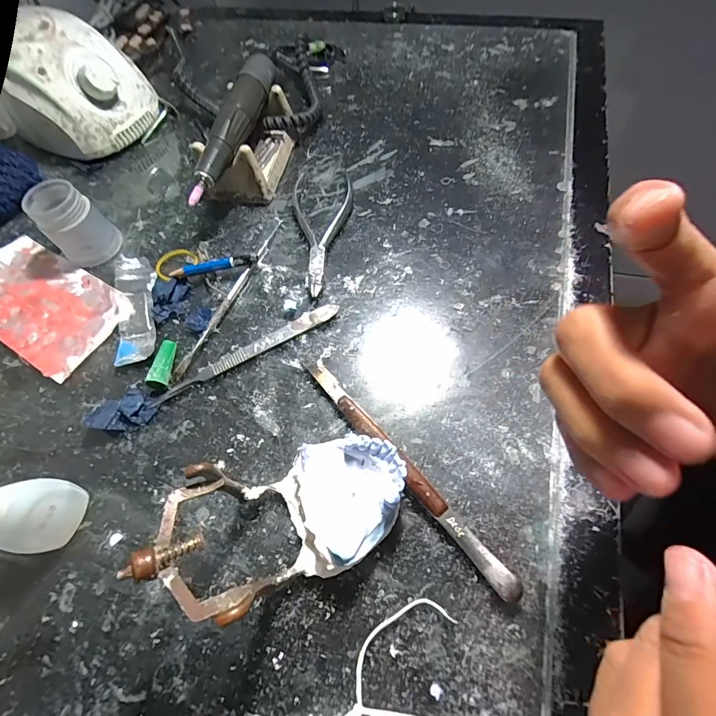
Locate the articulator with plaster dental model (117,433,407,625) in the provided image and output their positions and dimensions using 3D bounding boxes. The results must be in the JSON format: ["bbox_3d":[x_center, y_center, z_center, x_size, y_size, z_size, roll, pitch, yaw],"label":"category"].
[{"bbox_3d":[-0.032,0.074,0.182,0.118,0.061,0.066,-25,64,-9],"label":"articulator with plaster dental model"}]

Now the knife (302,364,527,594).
[{"bbox_3d":[0.022,0.058,0.214,0.012,0.011,0.163,-38,67,-14],"label":"knife"}]

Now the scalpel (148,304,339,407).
[{"bbox_3d":[-0.074,-0.004,0.256,0.134,0.005,0.013,-28,65,-10],"label":"scalpel"}]

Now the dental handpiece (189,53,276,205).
[{"bbox_3d":[-0.099,-0.184,0.300,0.023,0.023,0.157,10,64,9],"label":"dental handpiece"}]

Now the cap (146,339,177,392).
[{"bbox_3d":[-0.128,0.005,0.250,0.011,0.013,0.037,-2,63,3],"label":"cap"}]

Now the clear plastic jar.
[{"bbox_3d":[-0.218,-0.103,0.293,0.042,0.049,0.041,-2,63,3],"label":"clear plastic jar"}]

